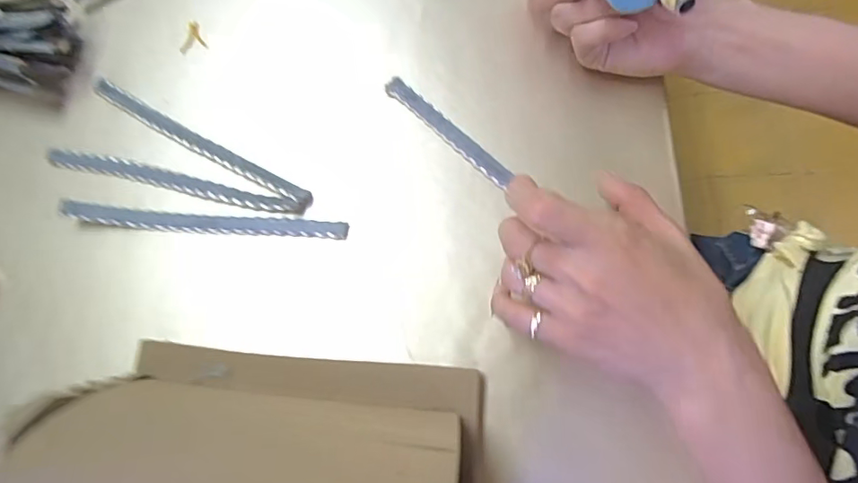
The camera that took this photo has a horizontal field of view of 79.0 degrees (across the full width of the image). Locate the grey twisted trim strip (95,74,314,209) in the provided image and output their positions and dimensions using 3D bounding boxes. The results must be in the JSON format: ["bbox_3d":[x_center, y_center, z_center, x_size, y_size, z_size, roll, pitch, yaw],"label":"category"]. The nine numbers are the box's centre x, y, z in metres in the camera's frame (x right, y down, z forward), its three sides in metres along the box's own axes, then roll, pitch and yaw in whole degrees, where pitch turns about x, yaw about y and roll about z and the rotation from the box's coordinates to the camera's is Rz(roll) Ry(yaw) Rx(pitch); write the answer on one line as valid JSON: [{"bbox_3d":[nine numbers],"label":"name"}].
[{"bbox_3d":[-0.162,-0.071,0.358,0.189,0.008,0.014,29,77,12],"label":"grey twisted trim strip"}]

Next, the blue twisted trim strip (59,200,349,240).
[{"bbox_3d":[-0.147,-0.013,0.345,0.186,0.017,0.013,4,74,3],"label":"blue twisted trim strip"}]

